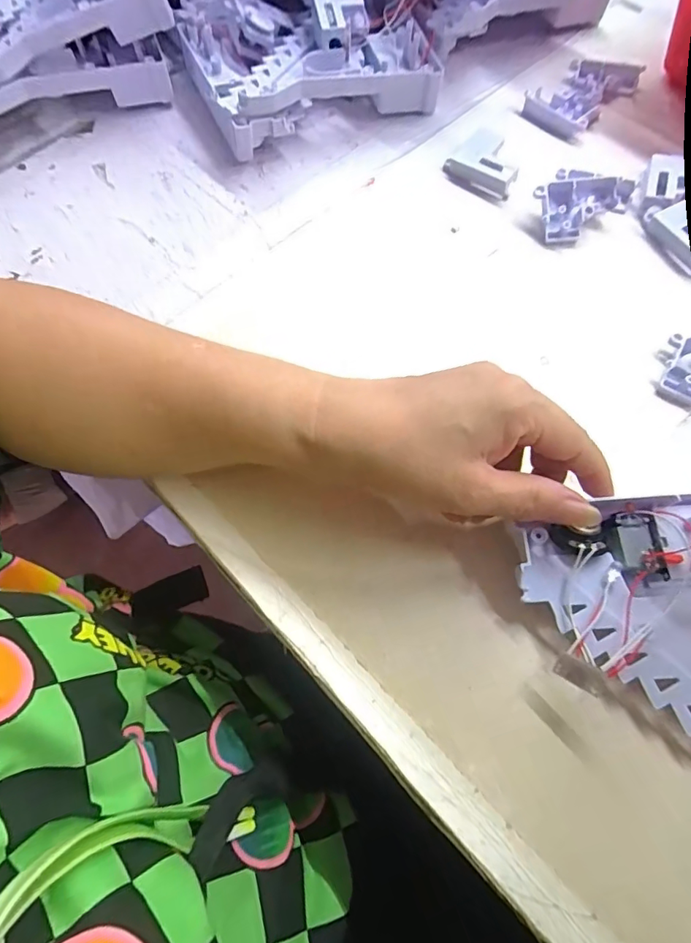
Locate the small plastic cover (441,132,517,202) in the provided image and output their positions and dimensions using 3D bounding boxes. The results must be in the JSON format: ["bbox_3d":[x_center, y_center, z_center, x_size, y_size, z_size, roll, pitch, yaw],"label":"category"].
[{"bbox_3d":[0.099,-0.215,0.339,0.050,0.016,0.034,38,74,16],"label":"small plastic cover"}]

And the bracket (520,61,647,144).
[{"bbox_3d":[0.179,-0.286,0.368,0.051,0.014,0.084,40,75,17],"label":"bracket"}]

